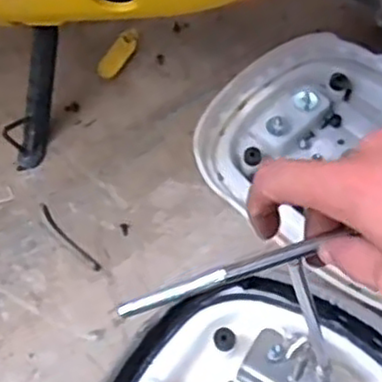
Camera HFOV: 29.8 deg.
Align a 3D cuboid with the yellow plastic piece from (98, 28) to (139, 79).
[{"bbox_3d":[-0.089,-0.170,0.893,0.026,0.016,0.073,29,68,18],"label":"yellow plastic piece"}]

